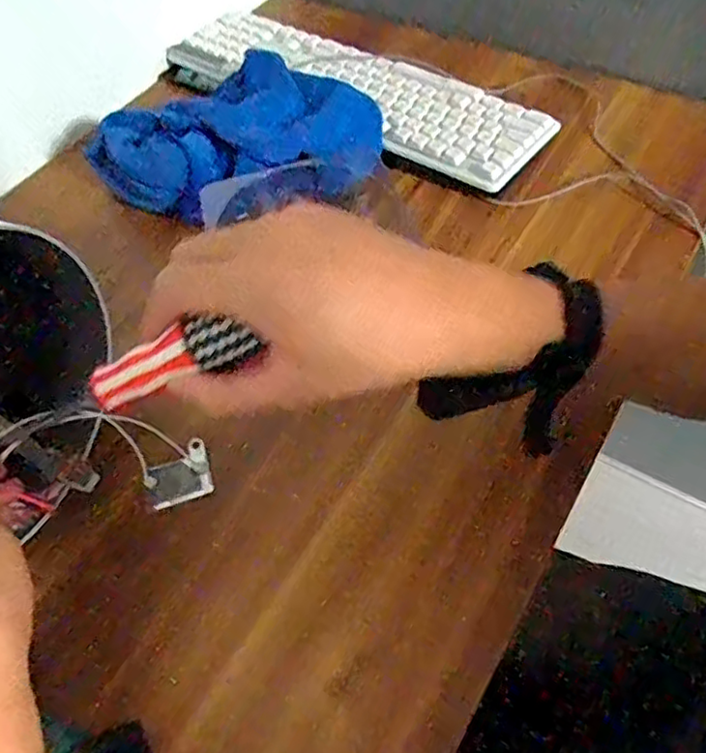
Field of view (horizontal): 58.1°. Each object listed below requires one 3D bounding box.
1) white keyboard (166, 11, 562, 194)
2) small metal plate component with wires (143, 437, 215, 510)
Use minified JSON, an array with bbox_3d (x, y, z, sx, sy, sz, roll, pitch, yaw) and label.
[{"bbox_3d":[-0.007,-0.302,0.657,0.426,0.024,0.117,33,64,23],"label":"white keyboard"},{"bbox_3d":[-0.119,0.067,0.432,0.042,0.004,0.038,-16,79,-20],"label":"small metal plate component with wires"}]

